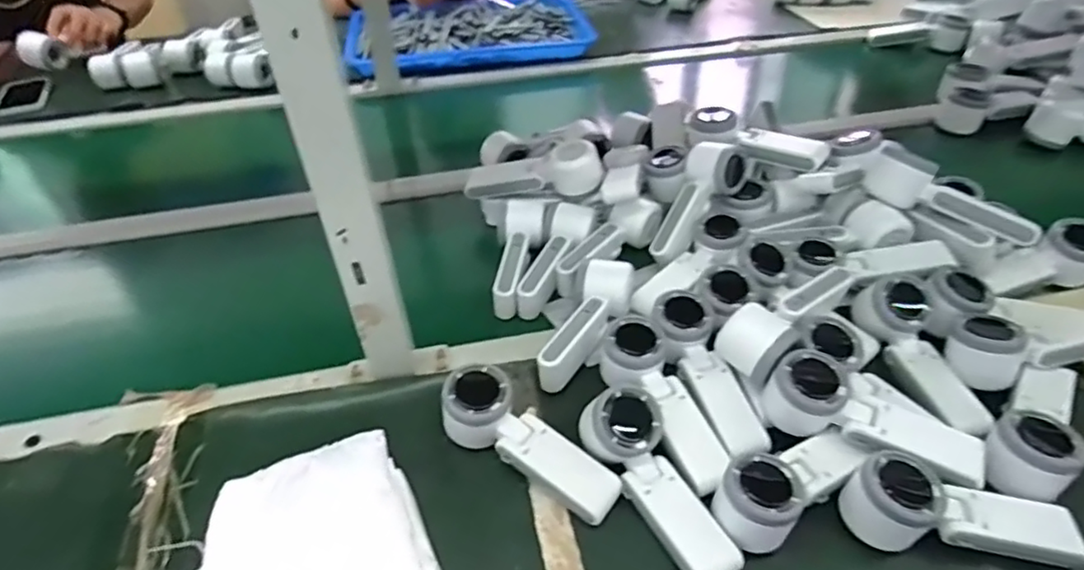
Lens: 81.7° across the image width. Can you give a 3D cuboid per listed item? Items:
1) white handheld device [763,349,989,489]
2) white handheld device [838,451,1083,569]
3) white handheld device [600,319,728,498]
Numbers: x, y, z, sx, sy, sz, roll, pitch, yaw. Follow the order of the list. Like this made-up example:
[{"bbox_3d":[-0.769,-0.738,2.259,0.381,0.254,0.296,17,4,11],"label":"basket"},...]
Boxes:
[{"bbox_3d":[0.269,0.106,0.504,0.166,0.048,0.061,16,45,19],"label":"white handheld device"},{"bbox_3d":[0.314,0.167,0.464,0.160,0.045,0.052,6,42,10],"label":"white handheld device"},{"bbox_3d":[0.107,0.097,0.545,0.058,0.040,0.167,-18,44,-17],"label":"white handheld device"}]

